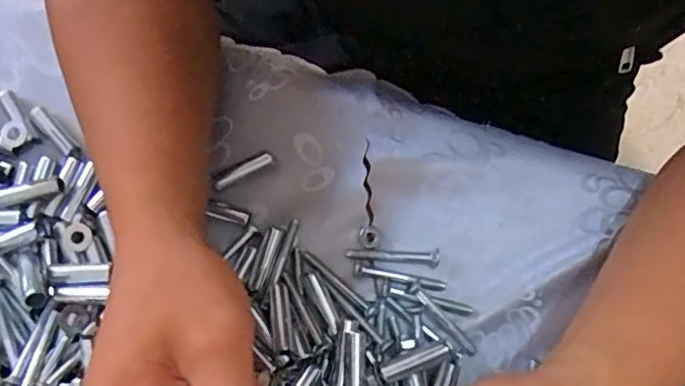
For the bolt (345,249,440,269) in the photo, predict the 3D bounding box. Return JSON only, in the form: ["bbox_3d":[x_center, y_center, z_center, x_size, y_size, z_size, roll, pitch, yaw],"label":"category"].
[{"bbox_3d":[0.031,0.040,0.363,0.056,0.007,0.011,0,78,0],"label":"bolt"}]

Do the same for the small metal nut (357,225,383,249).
[{"bbox_3d":[0.017,0.027,0.366,0.015,0.004,0.013,22,79,5],"label":"small metal nut"}]

